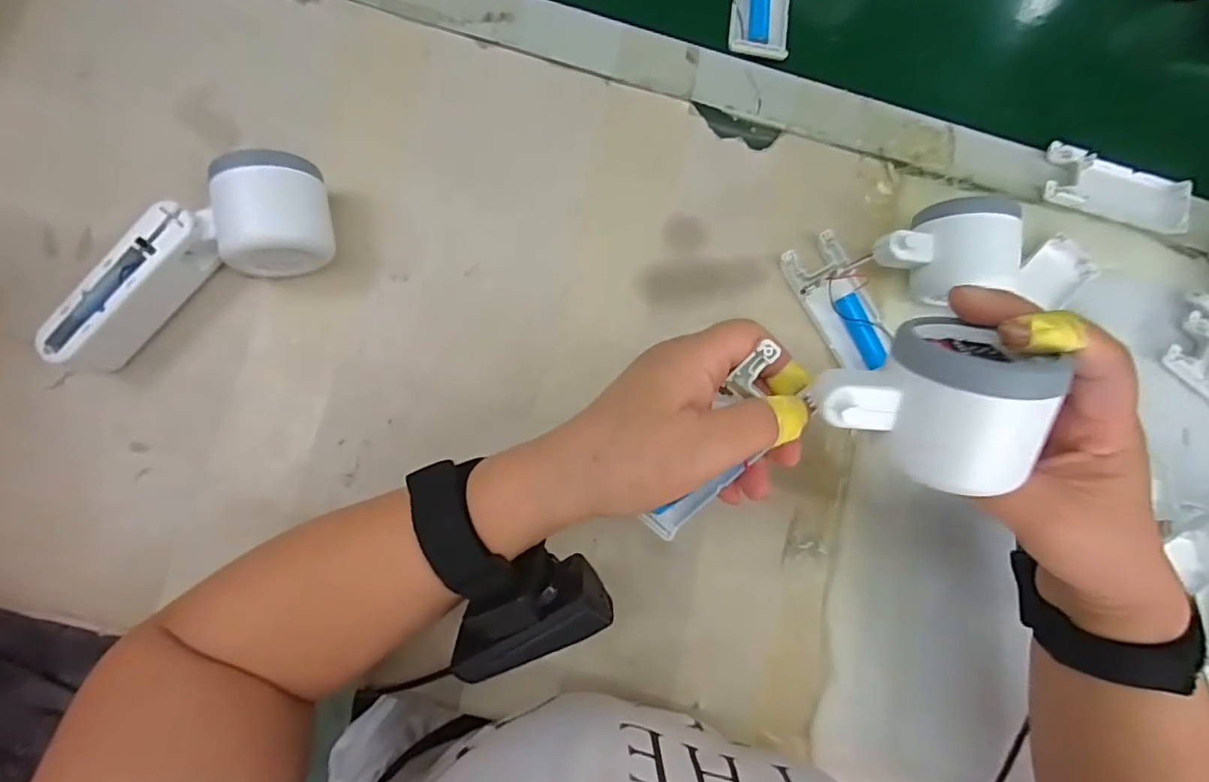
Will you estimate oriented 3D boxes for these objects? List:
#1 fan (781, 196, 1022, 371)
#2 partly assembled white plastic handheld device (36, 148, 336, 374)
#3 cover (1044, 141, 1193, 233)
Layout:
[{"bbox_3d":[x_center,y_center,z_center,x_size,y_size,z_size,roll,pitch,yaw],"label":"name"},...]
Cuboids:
[{"bbox_3d":[0.193,-0.076,0.381,0.123,0.054,0.090,-26,87,-9],"label":"fan"},{"bbox_3d":[-0.232,-0.075,0.337,0.165,0.052,0.057,-29,87,-9],"label":"partly assembled white plastic handheld device"},{"bbox_3d":[0.359,-0.142,0.424,0.102,0.017,0.047,12,82,-5],"label":"cover"}]

